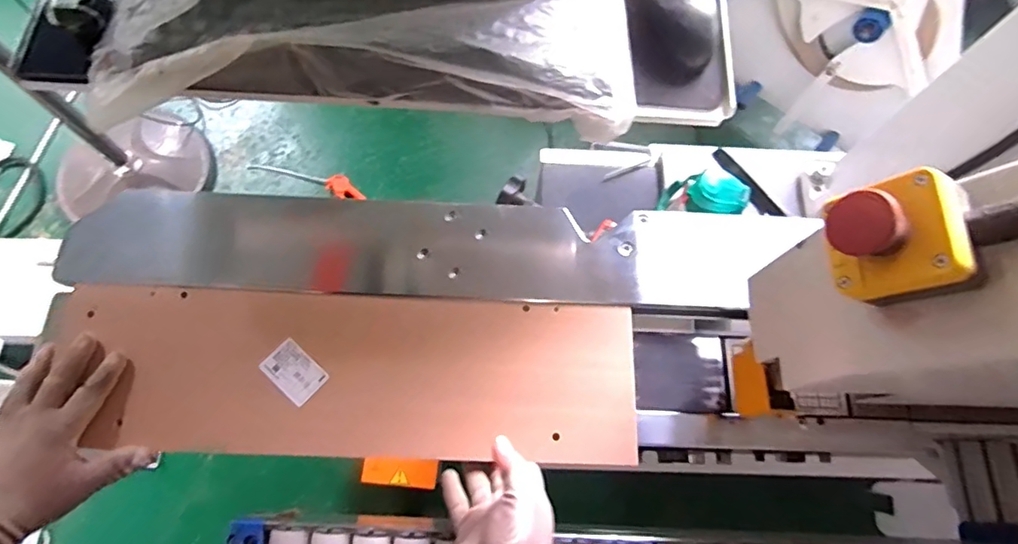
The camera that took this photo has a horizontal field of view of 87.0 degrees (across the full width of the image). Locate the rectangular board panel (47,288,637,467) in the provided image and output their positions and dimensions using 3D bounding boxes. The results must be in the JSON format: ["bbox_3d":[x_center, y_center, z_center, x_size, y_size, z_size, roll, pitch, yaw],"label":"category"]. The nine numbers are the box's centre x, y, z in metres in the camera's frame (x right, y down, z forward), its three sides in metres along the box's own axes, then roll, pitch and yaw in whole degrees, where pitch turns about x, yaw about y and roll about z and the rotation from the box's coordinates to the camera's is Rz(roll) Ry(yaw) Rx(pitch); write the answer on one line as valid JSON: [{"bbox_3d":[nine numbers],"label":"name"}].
[{"bbox_3d":[-0.152,0.103,0.533,0.544,0.016,0.158,3,69,-2],"label":"rectangular board panel"}]

